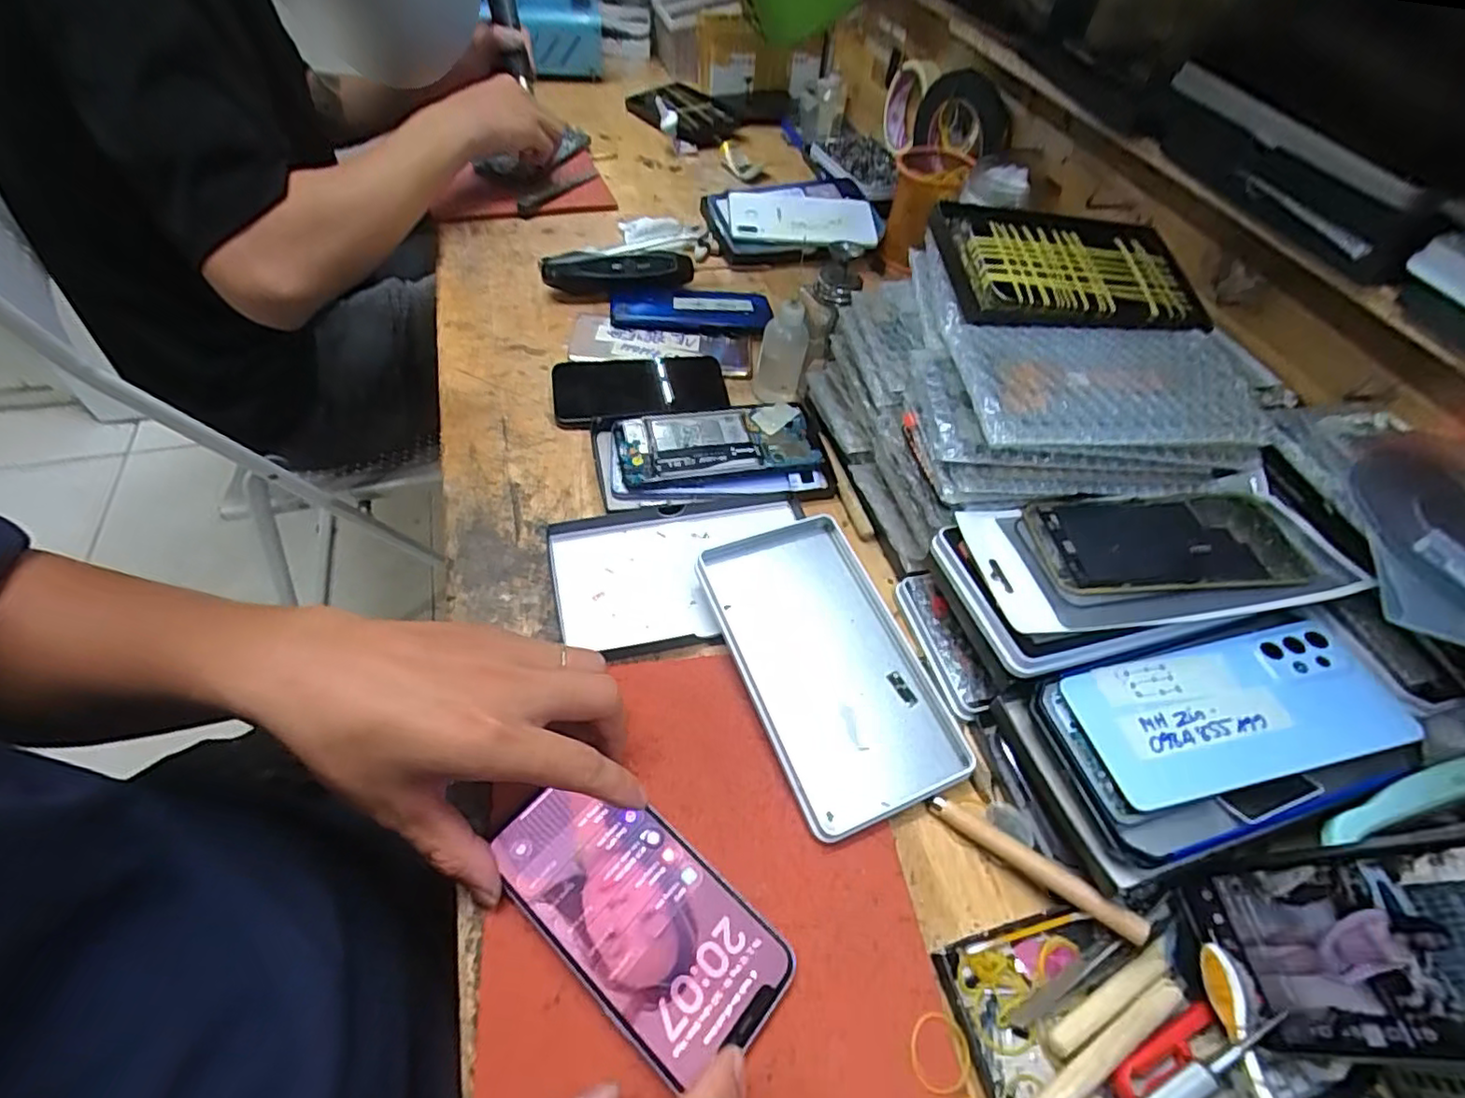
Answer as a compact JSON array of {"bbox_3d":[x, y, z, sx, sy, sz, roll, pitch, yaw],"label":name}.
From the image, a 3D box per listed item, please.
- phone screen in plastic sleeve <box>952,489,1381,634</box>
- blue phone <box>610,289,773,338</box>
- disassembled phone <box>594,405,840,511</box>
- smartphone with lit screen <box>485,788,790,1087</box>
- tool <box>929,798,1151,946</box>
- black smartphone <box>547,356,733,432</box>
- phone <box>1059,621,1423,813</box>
[{"bbox_3d":[0.240,0.004,0.355,0.195,0.014,0.085,-6,51,-2],"label":"phone screen in plastic sleeve"},{"bbox_3d":[-0.039,-0.229,0.606,0.149,0.010,0.071,3,52,-4],"label":"blue phone"},{"bbox_3d":[-0.015,-0.073,0.485,0.173,0.015,0.092,-6,53,-11],"label":"disassembled phone"},{"bbox_3d":[-0.044,0.167,0.293,0.141,0.006,0.073,35,59,19],"label":"smartphone with lit screen"},{"bbox_3d":[0.150,0.158,0.317,0.103,0.011,0.010,26,55,32],"label":"tool"},{"bbox_3d":[-0.076,-0.134,0.527,0.144,0.013,0.080,-3,53,-9],"label":"black smartphone"},{"bbox_3d":[0.256,0.081,0.321,0.151,0.004,0.071,-13,52,-3],"label":"phone"}]

